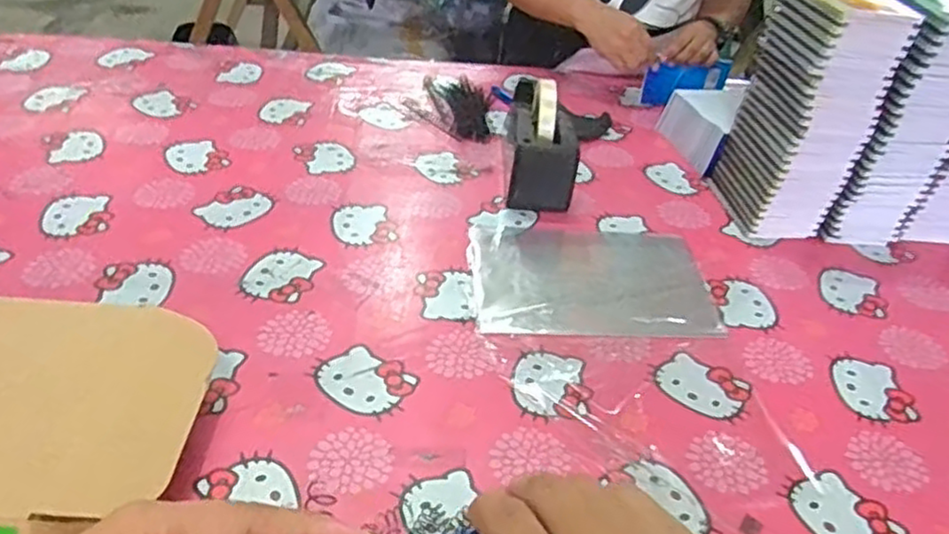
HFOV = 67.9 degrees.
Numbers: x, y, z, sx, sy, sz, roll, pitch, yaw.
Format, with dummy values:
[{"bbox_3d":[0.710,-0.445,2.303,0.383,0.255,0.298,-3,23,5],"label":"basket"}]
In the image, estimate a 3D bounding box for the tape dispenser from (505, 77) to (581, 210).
[{"bbox_3d":[0.086,-0.156,0.890,0.089,0.132,0.125,9,40,3],"label":"tape dispenser"}]

